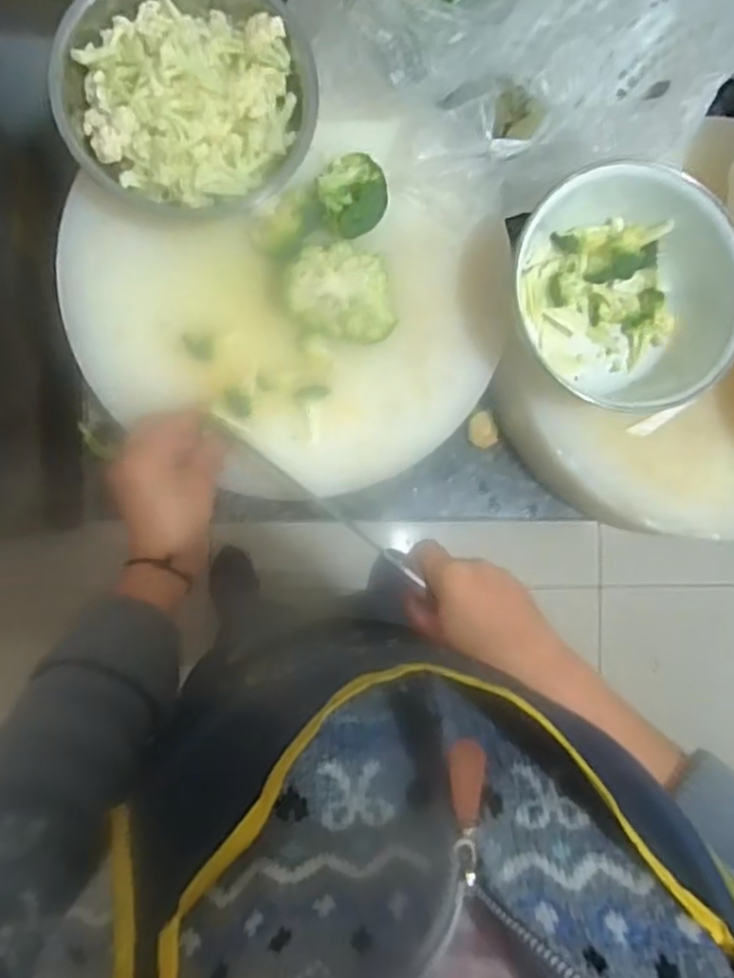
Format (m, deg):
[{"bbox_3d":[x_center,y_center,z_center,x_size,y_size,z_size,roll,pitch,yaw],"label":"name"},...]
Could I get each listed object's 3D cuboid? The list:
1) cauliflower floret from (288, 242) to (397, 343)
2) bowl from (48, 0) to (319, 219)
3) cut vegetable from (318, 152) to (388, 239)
[{"bbox_3d":[-0.019,-0.155,0.587,0.084,0.052,0.070,9,88,-6],"label":"cauliflower floret"},{"bbox_3d":[-0.131,-0.307,0.545,0.183,0.082,0.190,5,89,-6],"label":"bowl"},{"bbox_3d":[-0.011,-0.237,0.592,0.052,0.036,0.059,-32,93,-6],"label":"cut vegetable"}]

